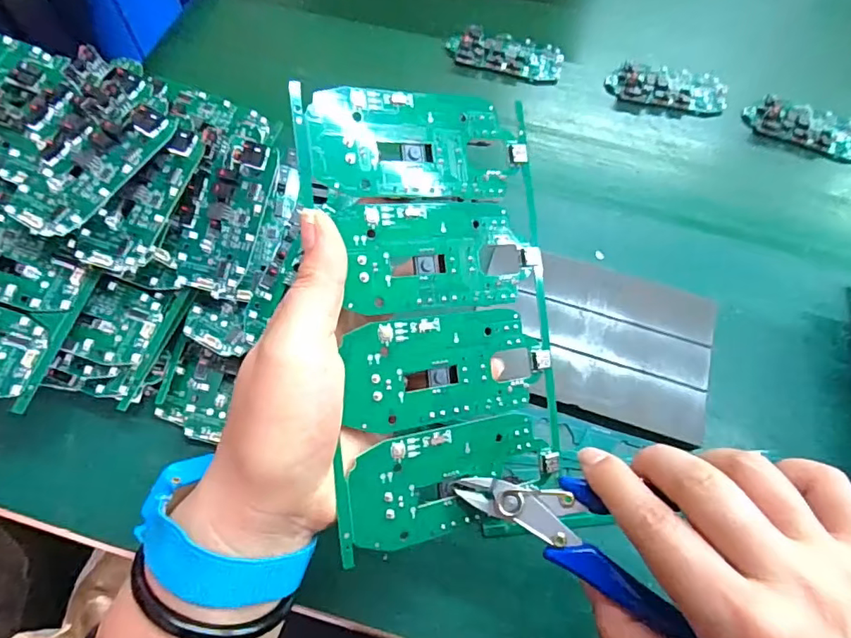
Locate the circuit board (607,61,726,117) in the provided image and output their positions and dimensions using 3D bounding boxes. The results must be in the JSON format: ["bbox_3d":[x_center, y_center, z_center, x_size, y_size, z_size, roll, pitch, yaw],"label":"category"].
[{"bbox_3d":[0.205,-0.196,0.446,0.096,0.014,0.046,2,64,-2],"label":"circuit board"}]

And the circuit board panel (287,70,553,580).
[{"bbox_3d":[0.007,-0.004,0.226,0.105,0.004,0.183,-6,91,-24],"label":"circuit board panel"}]

